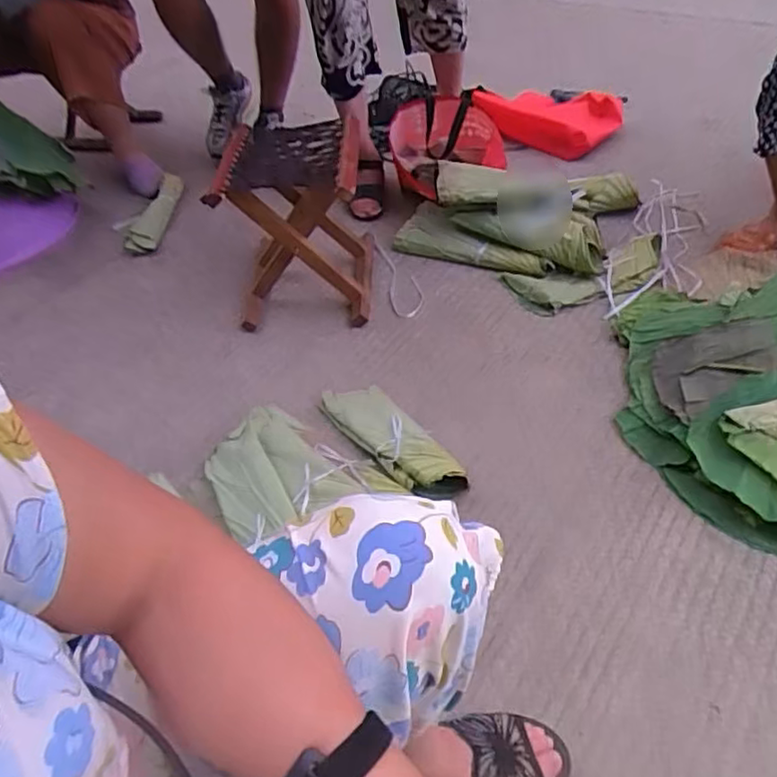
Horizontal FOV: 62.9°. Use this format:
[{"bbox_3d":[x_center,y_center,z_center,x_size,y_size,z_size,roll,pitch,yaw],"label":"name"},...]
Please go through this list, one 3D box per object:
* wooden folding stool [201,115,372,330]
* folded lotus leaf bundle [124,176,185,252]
[{"bbox_3d":[-0.188,-0.344,1.346,0.271,0.338,0.301,-2,45,3],"label":"wooden folding stool"},{"bbox_3d":[-0.636,-0.473,1.713,0.097,0.046,0.338,0,45,5],"label":"folded lotus leaf bundle"}]

